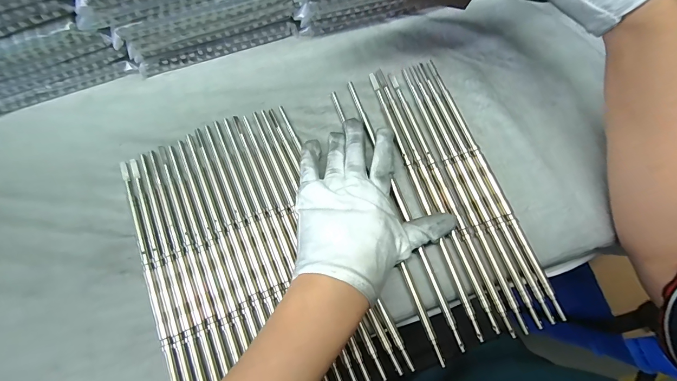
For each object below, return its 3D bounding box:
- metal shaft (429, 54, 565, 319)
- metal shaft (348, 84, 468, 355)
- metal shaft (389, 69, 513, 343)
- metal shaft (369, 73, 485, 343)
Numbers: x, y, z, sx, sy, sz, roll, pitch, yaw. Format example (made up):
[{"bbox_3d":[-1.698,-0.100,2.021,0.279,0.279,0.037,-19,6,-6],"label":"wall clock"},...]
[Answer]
[{"bbox_3d":[0.139,-0.014,0.292,0.010,0.005,0.257,-20,75,-3],"label":"metal shaft"},{"bbox_3d":[0.056,0.009,0.290,0.007,0.006,0.261,-19,74,-3],"label":"metal shaft"},{"bbox_3d":[0.097,-0.001,0.290,0.009,0.004,0.256,-19,74,-3],"label":"metal shaft"},{"bbox_3d":[0.076,0.001,0.292,0.008,0.005,0.259,-18,74,-3],"label":"metal shaft"}]

